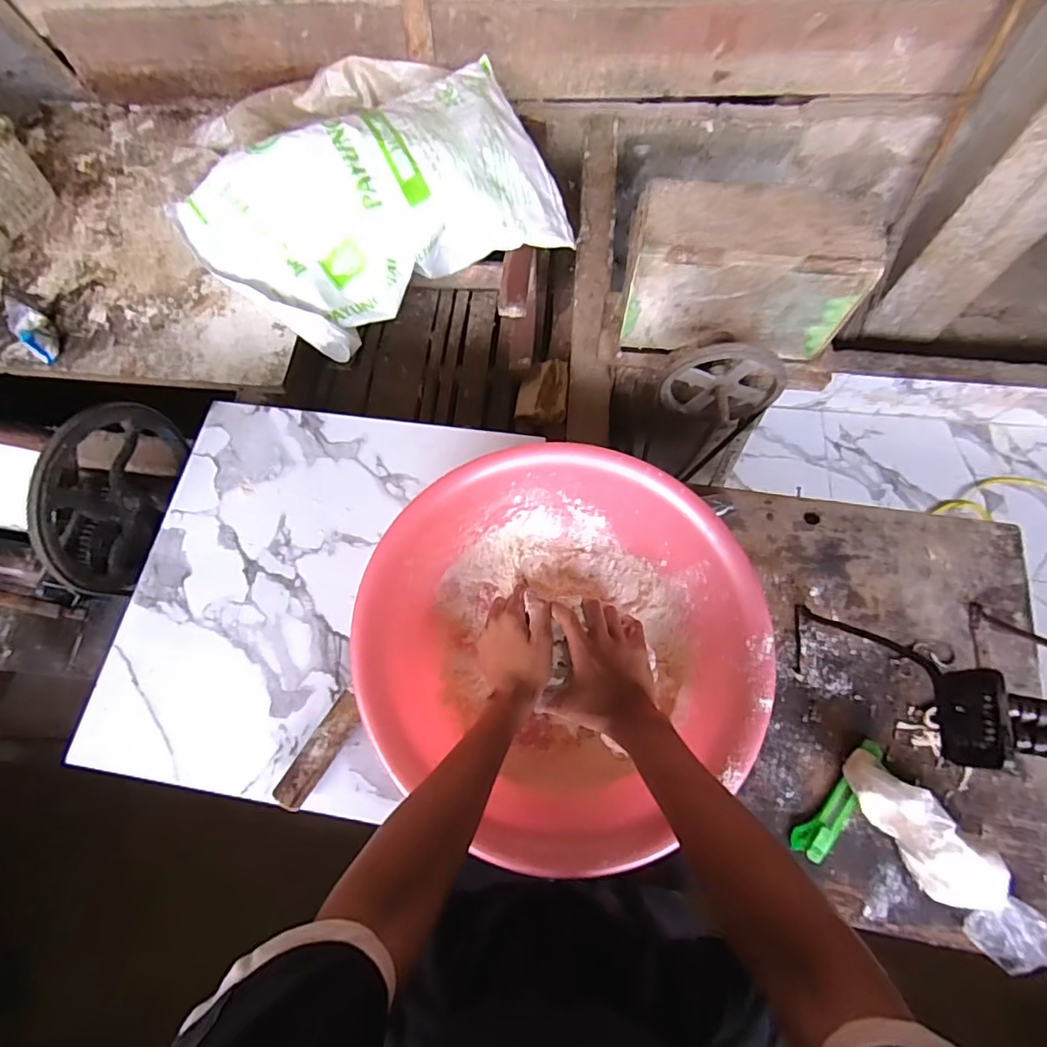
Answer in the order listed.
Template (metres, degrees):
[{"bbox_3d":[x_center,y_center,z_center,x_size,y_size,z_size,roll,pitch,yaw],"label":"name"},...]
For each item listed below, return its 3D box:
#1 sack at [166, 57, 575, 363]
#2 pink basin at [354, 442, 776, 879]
[{"bbox_3d":[-0.265,-0.626,1.060,0.675,0.218,0.476,-37,70,-15],"label":"sack"},{"bbox_3d":[0.045,0.122,0.596,0.396,0.128,0.381,0,65,1],"label":"pink basin"}]

